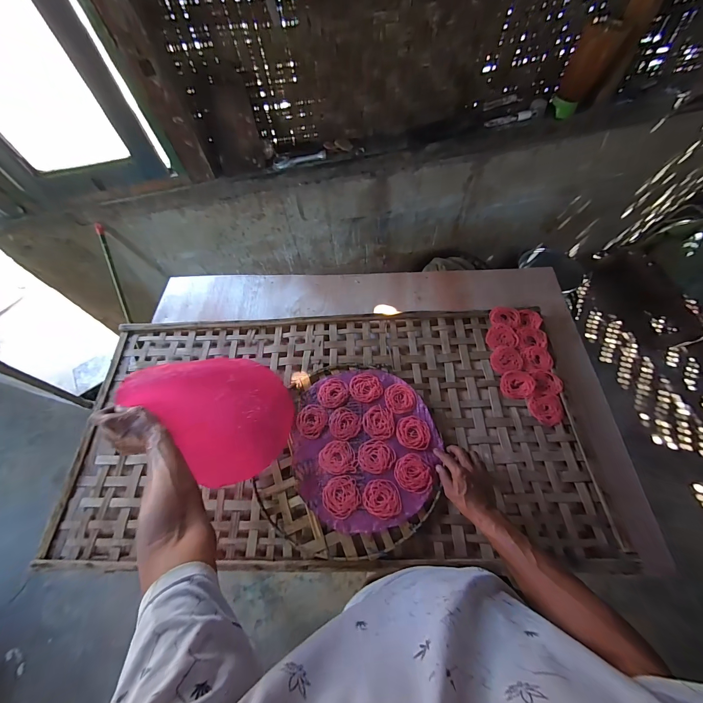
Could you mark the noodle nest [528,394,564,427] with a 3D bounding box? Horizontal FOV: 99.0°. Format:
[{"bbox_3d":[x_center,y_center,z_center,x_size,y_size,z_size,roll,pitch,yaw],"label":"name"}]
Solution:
[{"bbox_3d":[0.452,0.134,0.691,0.066,0.020,0.071,0,61,4],"label":"noodle nest"}]

